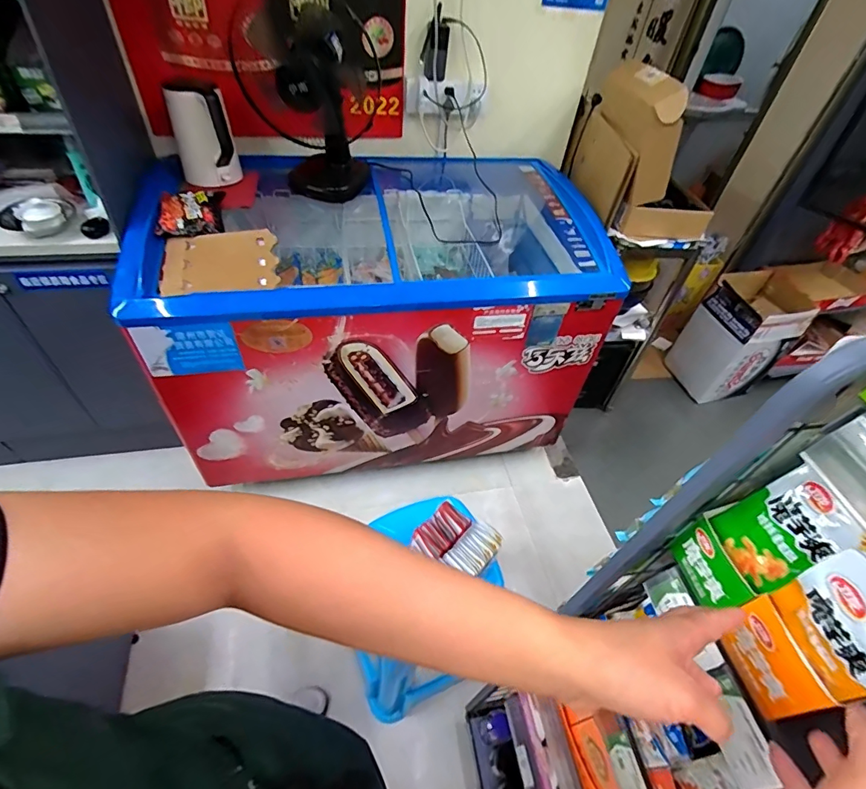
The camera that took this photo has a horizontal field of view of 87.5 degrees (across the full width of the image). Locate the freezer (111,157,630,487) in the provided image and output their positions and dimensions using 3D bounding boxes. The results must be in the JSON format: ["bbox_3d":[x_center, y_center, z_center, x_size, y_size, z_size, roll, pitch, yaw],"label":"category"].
[{"bbox_3d":[-0.156,-0.272,1.511,1.233,0.729,0.686,-6,49,-12],"label":"freezer"}]

